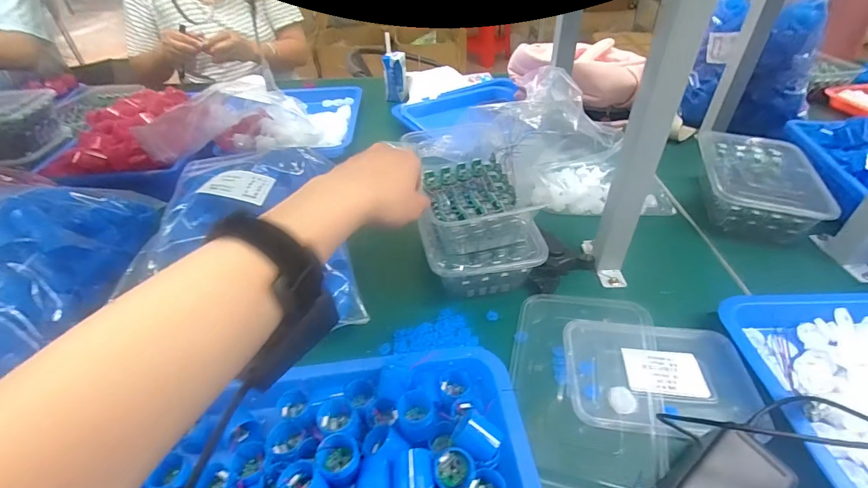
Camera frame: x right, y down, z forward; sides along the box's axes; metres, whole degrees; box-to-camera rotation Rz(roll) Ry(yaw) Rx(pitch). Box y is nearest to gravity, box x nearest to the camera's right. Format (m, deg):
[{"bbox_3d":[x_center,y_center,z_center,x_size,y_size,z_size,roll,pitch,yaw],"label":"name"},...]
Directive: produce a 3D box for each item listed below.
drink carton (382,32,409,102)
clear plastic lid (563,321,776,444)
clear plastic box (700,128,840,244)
[{"bbox_3d":[-0.092,-0.412,0.964,0.054,0.135,0.039,5,41,9],"label":"drink carton"},{"bbox_3d":[0.222,0.129,0.397,0.170,0.010,0.116,4,41,7],"label":"clear plastic lid"},{"bbox_3d":[0.460,-0.085,0.589,0.136,0.063,0.196,12,42,16],"label":"clear plastic box"}]

